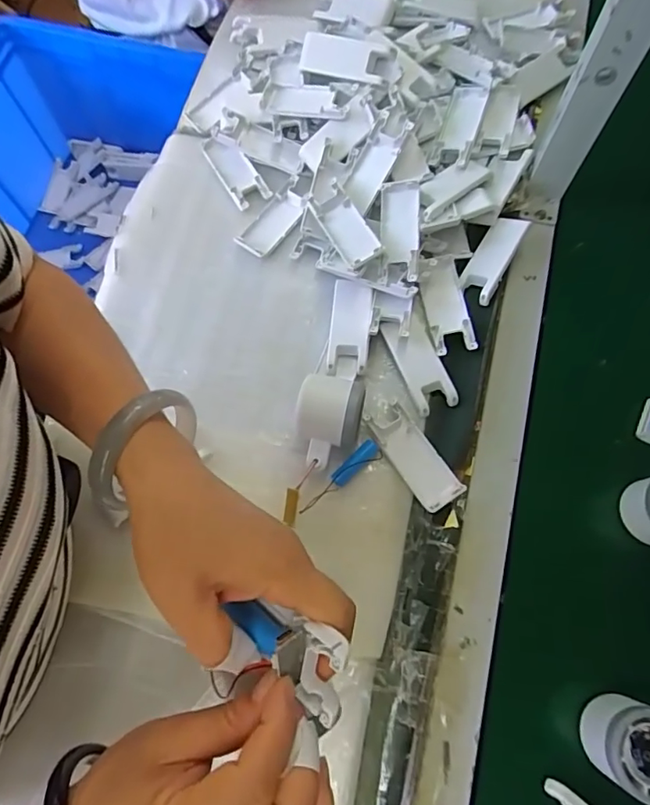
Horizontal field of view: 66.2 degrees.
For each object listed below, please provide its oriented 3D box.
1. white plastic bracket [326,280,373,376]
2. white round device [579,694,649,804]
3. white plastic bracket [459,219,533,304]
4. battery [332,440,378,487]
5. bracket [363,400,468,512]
[{"bbox_3d":[0.024,-0.075,0.490,0.038,0.022,0.100,5,72,3],"label":"white plastic bracket"},{"bbox_3d":[0.240,0.255,0.368,0.084,0.046,0.060,10,73,5],"label":"white round device"},{"bbox_3d":[0.172,-0.150,0.511,0.037,0.010,0.103,26,75,26],"label":"white plastic bracket"},{"bbox_3d":[0.027,0.055,0.443,0.048,0.017,0.014,-43,76,-11],"label":"battery"},{"bbox_3d":[0.080,0.048,0.454,0.040,0.022,0.103,-34,74,-9],"label":"bracket"}]

